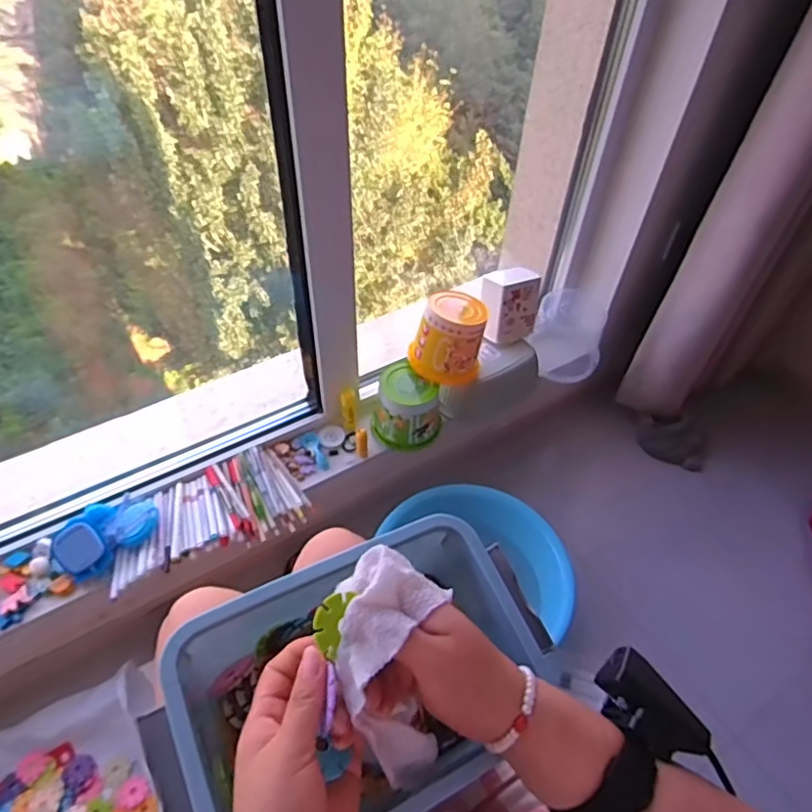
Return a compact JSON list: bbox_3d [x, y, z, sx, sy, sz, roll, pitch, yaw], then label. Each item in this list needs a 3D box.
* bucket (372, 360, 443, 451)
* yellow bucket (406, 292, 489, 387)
[{"bbox_3d":[0.001,0.010,1.121,0.117,0.130,0.100,29,54,21],"label":"bucket"},{"bbox_3d":[0.078,-0.129,1.090,0.133,0.135,0.115,7,49,4],"label":"yellow bucket"}]

